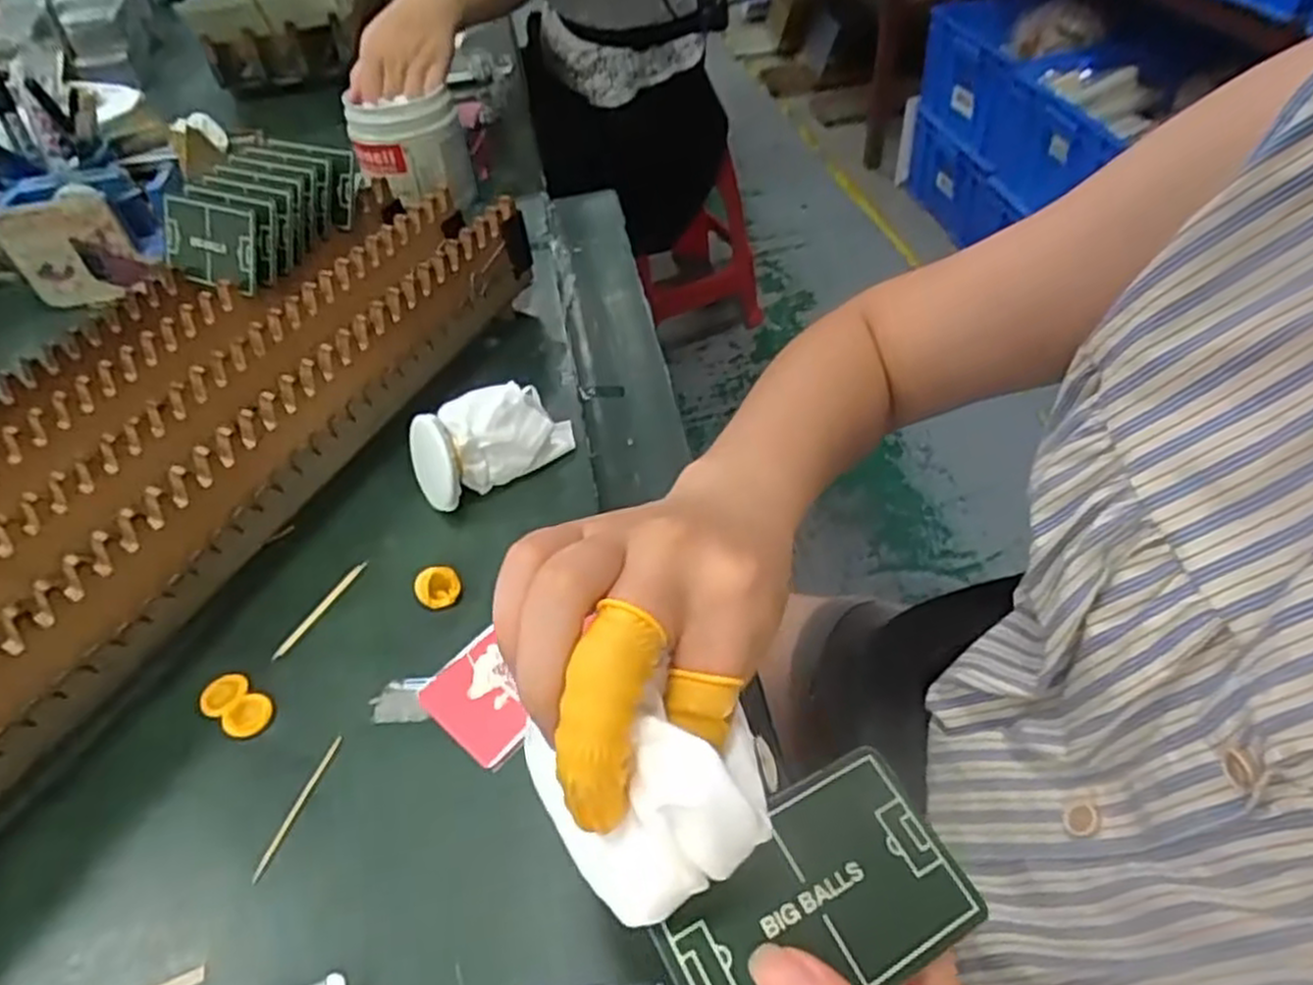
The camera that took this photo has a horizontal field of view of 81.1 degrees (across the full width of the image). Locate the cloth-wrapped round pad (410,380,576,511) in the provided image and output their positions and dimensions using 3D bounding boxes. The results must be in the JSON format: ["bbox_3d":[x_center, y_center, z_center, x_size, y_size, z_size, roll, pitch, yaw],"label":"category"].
[{"bbox_3d":[-0.096,-0.033,0.439,0.093,0.045,0.050,-34,52,-23],"label":"cloth-wrapped round pad"}]

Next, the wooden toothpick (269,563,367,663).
[{"bbox_3d":[-0.173,0.060,0.395,0.006,0.004,0.064,19,52,23],"label":"wooden toothpick"}]

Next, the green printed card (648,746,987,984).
[{"bbox_3d":[0.042,0.109,0.206,0.084,0.004,0.051,-21,55,-23],"label":"green printed card"}]

